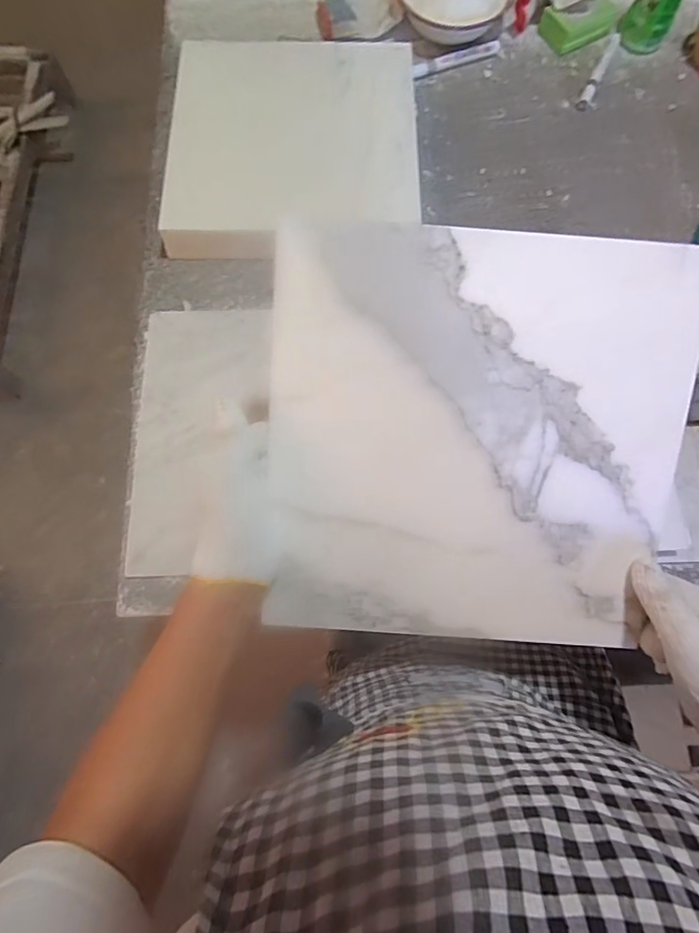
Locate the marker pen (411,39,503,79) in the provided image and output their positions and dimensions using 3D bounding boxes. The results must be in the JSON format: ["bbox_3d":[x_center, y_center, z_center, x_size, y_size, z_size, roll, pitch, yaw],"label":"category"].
[{"bbox_3d":[0.154,-0.577,0.681,0.138,0.012,0.017,-21,75,-5],"label":"marker pen"}]

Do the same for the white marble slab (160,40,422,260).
[{"bbox_3d":[-0.067,-0.408,0.603,0.300,0.047,0.318,0,74,1],"label":"white marble slab"}]

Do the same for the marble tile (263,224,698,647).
[{"bbox_3d":[0.092,-0.012,0.355,0.292,0.009,0.294,4,102,0],"label":"marble tile"}]

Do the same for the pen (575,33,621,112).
[{"bbox_3d":[0.352,-0.556,0.678,0.017,0.016,0.142,26,78,8],"label":"pen"}]

